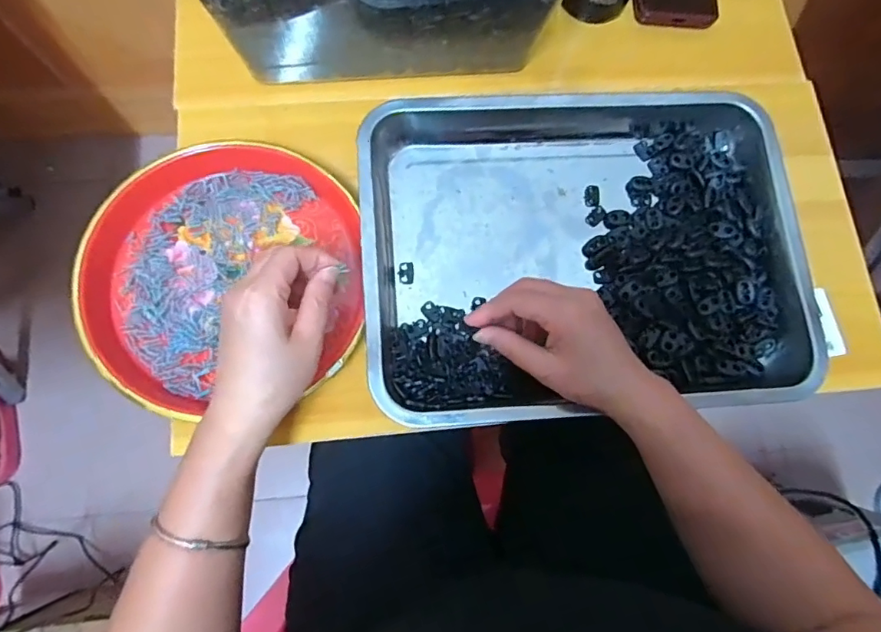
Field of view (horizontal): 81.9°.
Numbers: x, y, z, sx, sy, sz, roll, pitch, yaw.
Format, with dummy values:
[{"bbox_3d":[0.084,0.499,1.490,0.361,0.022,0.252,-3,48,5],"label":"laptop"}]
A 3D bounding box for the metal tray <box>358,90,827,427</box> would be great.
[{"bbox_3d":[0.117,-0.064,0.415,0.352,0.054,0.282,-3,78,-5],"label":"metal tray"}]

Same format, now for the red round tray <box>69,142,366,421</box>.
[{"bbox_3d":[-0.167,-0.042,0.393,0.206,0.029,0.207,1,78,-4],"label":"red round tray"}]

